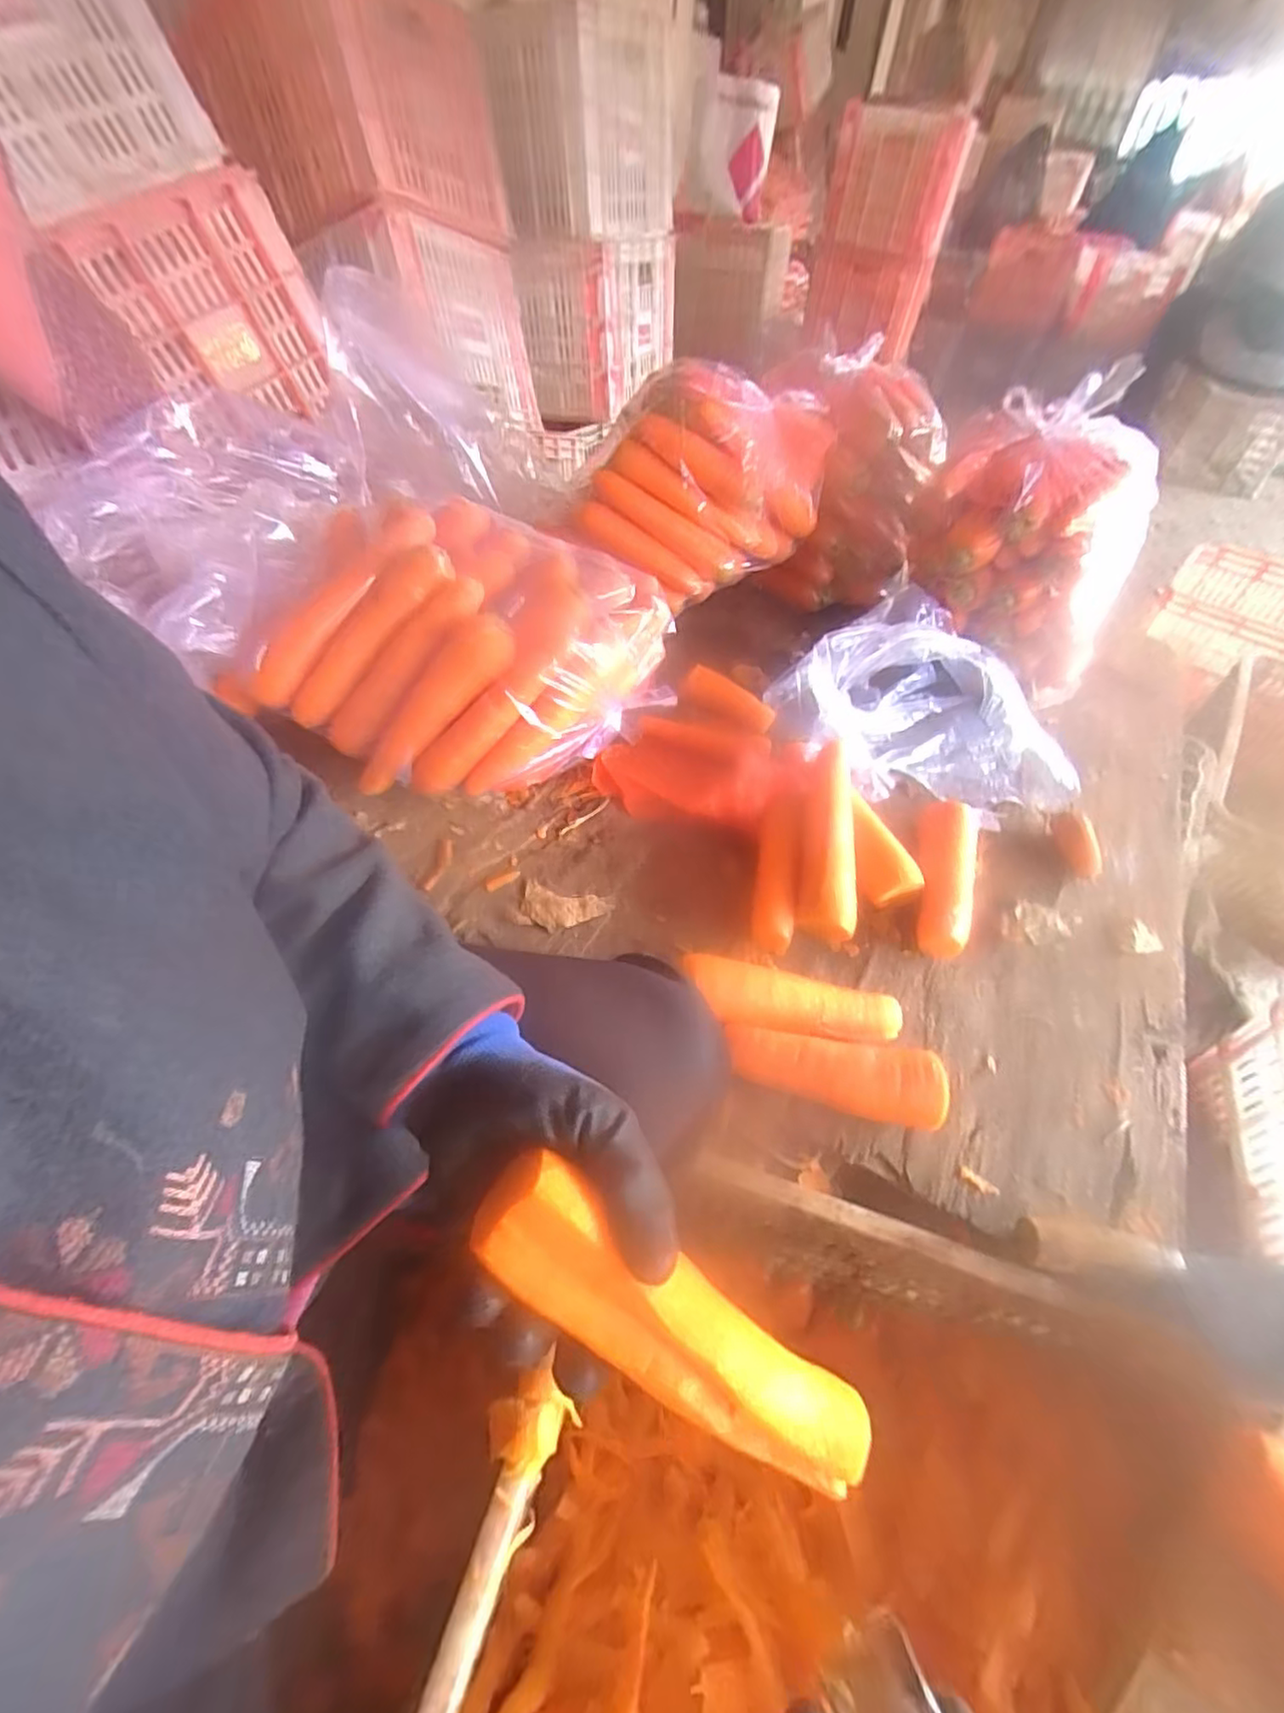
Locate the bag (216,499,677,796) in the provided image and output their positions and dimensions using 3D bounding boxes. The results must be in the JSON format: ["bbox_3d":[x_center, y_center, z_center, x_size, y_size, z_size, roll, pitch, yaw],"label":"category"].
[{"bbox_3d":[-0.168,-0.216,0.668,0.377,0.178,0.234,-4,49,-9],"label":"bag"}]

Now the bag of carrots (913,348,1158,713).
[{"bbox_3d":[0.460,-0.364,0.782,0.245,0.256,0.160,29,52,19],"label":"bag of carrots"}]

